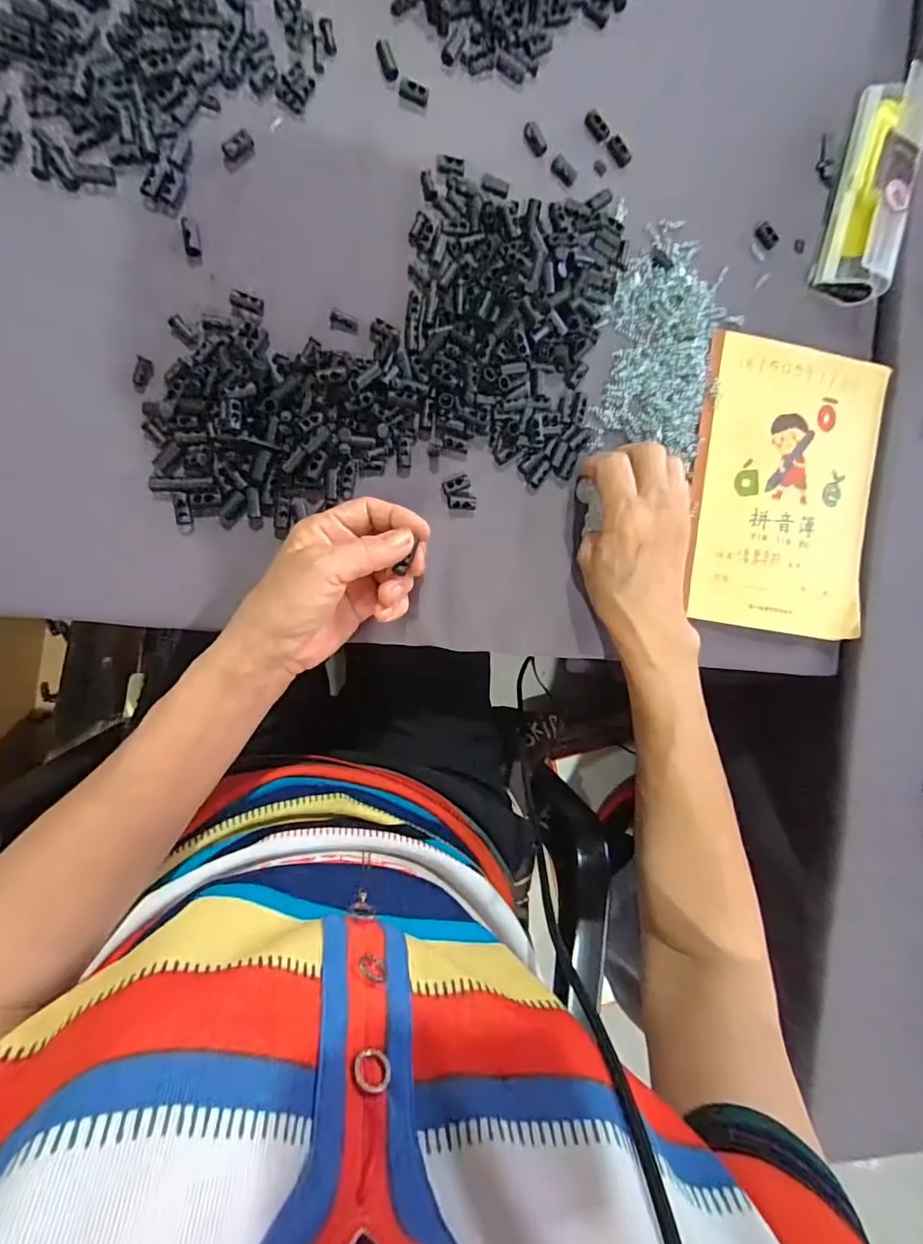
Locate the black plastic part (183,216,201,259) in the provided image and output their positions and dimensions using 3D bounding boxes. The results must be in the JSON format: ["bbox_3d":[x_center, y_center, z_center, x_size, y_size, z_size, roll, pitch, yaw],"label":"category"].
[{"bbox_3d":[-0.160,-0.228,0.309,0.009,0.004,0.022,-4,92,-10],"label":"black plastic part"}]

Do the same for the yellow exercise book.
[{"bbox_3d":[0.240,-0.098,0.384,0.142,0.007,0.208,5,90,-10],"label":"yellow exercise book"}]

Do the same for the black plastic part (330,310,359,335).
[{"bbox_3d":[-0.074,-0.190,0.330,0.018,0.008,0.007,15,88,-10],"label":"black plastic part"}]

